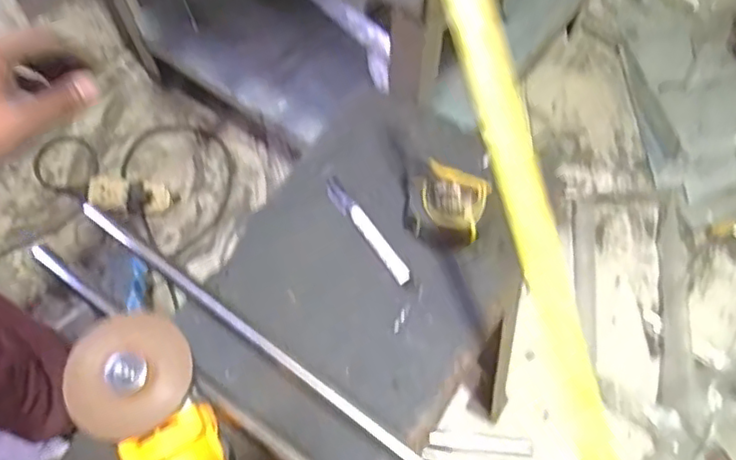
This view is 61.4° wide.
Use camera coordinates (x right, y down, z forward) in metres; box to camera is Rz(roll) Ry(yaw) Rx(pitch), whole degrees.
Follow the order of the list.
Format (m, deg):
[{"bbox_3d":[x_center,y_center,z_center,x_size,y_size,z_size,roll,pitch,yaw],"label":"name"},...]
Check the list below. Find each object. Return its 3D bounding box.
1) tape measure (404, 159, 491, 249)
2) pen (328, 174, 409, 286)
[{"bbox_3d":[0.074,-0.022,0.585,0.080,0.045,0.067,8,64,5],"label":"tape measure"},{"bbox_3d":[-0.001,-0.001,0.594,0.020,0.013,0.128,-34,67,-15],"label":"pen"}]

